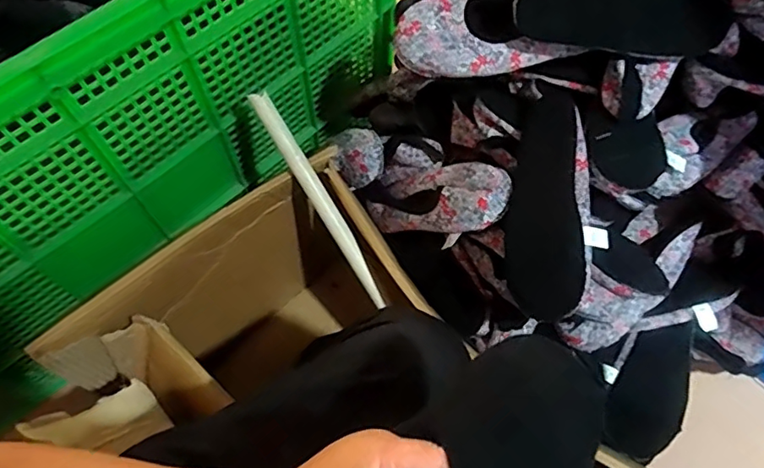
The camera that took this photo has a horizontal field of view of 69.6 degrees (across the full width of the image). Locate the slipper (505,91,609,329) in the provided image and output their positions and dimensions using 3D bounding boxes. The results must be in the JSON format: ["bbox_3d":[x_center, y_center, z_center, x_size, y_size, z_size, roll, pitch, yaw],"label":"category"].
[{"bbox_3d":[0.193,-0.030,0.626,0.089,0.045,0.251,-5,74,35],"label":"slipper"}]

